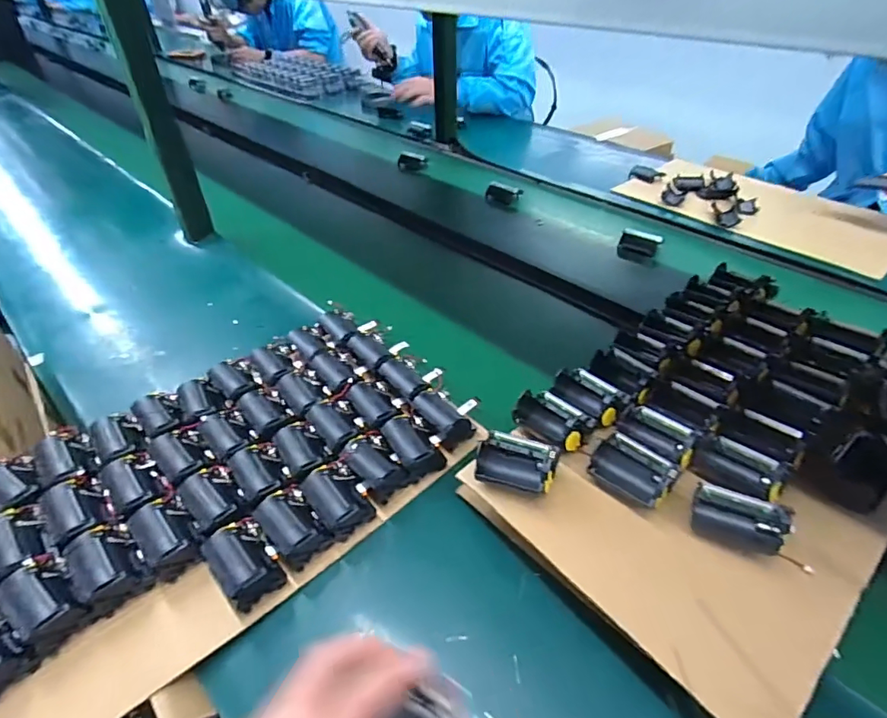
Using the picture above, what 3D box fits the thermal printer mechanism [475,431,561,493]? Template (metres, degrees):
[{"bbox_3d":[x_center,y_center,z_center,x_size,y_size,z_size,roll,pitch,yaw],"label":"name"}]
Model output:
[{"bbox_3d":[0.068,0.095,0.461,0.074,0.035,0.057,12,44,14],"label":"thermal printer mechanism"}]

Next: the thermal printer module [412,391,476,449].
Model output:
[{"bbox_3d":[0.000,0.067,0.573,0.047,0.031,0.065,-24,47,-23],"label":"thermal printer module"}]

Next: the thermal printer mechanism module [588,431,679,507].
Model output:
[{"bbox_3d":[0.175,0.101,0.459,0.071,0.032,0.057,32,52,31],"label":"thermal printer mechanism module"}]

